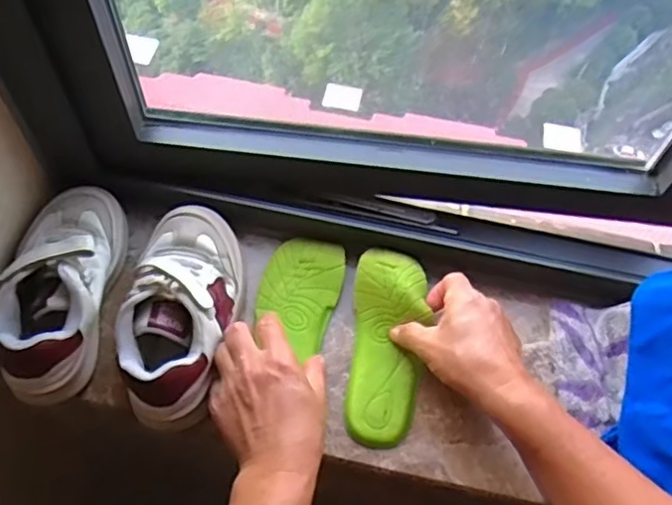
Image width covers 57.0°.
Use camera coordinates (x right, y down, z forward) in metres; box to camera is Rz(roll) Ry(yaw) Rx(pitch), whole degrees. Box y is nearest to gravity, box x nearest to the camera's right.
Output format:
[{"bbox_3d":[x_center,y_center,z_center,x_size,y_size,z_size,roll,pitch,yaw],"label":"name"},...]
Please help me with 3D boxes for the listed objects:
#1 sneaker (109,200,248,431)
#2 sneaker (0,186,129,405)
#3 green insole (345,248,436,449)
[{"bbox_3d":[-0.127,0.044,0.514,0.081,0.079,0.187,5,57,1],"label":"sneaker"},{"bbox_3d":[-0.232,0.024,0.519,0.086,0.072,0.186,-5,59,-5],"label":"sneaker"},{"bbox_3d":[0.044,0.078,0.534,0.062,0.031,0.170,5,68,1],"label":"green insole"}]

